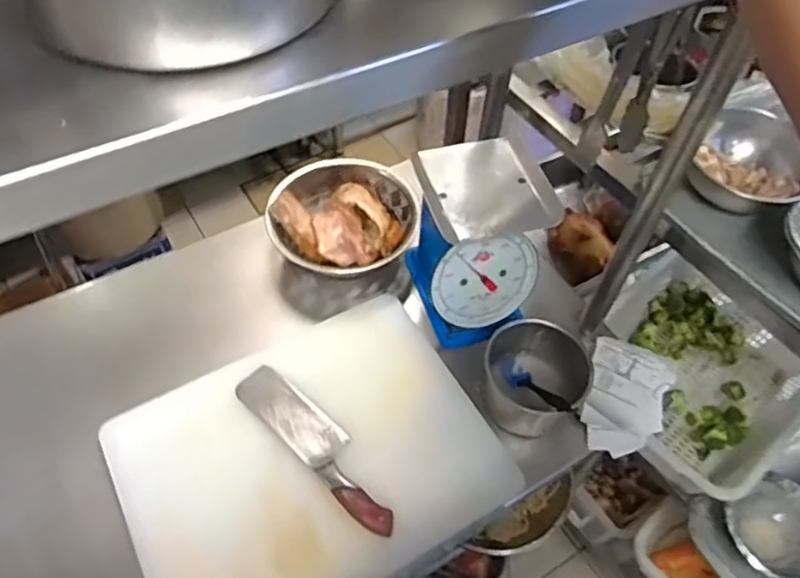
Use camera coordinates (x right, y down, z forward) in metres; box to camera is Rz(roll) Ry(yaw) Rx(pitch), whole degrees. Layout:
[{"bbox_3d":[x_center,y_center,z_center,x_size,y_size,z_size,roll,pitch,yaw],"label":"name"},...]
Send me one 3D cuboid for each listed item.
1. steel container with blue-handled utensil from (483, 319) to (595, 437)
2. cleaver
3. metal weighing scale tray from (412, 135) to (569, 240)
[{"bbox_3d":[0.177,0.122,0.827,0.132,0.113,0.112,19,56,12],"label":"steel container with blue-handled utensil"},{"bbox_3d":[-0.103,0.195,0.787,0.276,0.028,0.065,39,62,24],"label":"cleaver"},{"bbox_3d":[0.108,-0.136,0.817,0.163,0.043,0.180,-12,55,-10],"label":"metal weighing scale tray"}]

